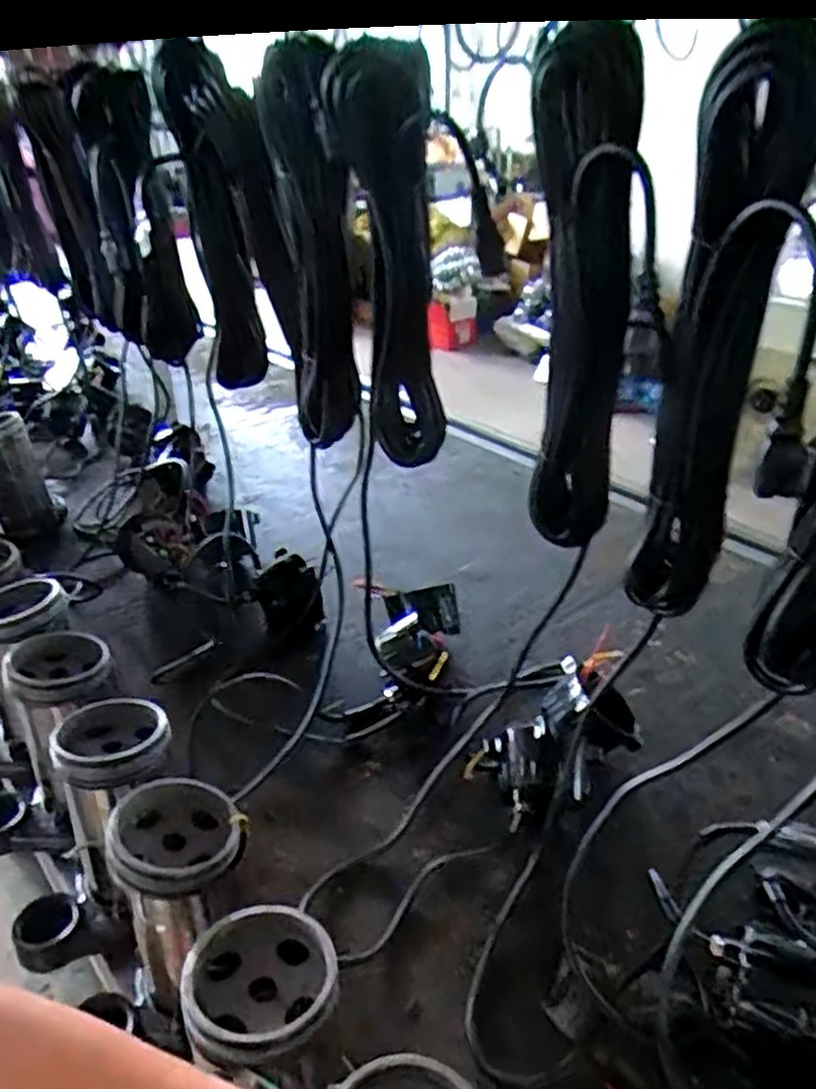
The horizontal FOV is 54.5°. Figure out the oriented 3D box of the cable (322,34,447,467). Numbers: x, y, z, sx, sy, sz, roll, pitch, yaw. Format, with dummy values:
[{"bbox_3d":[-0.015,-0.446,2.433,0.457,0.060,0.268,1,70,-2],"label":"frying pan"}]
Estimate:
[{"bbox_3d":[-0.015,-0.235,0.688,0.081,0.336,0.088,-5,31,-5],"label":"cable"}]

